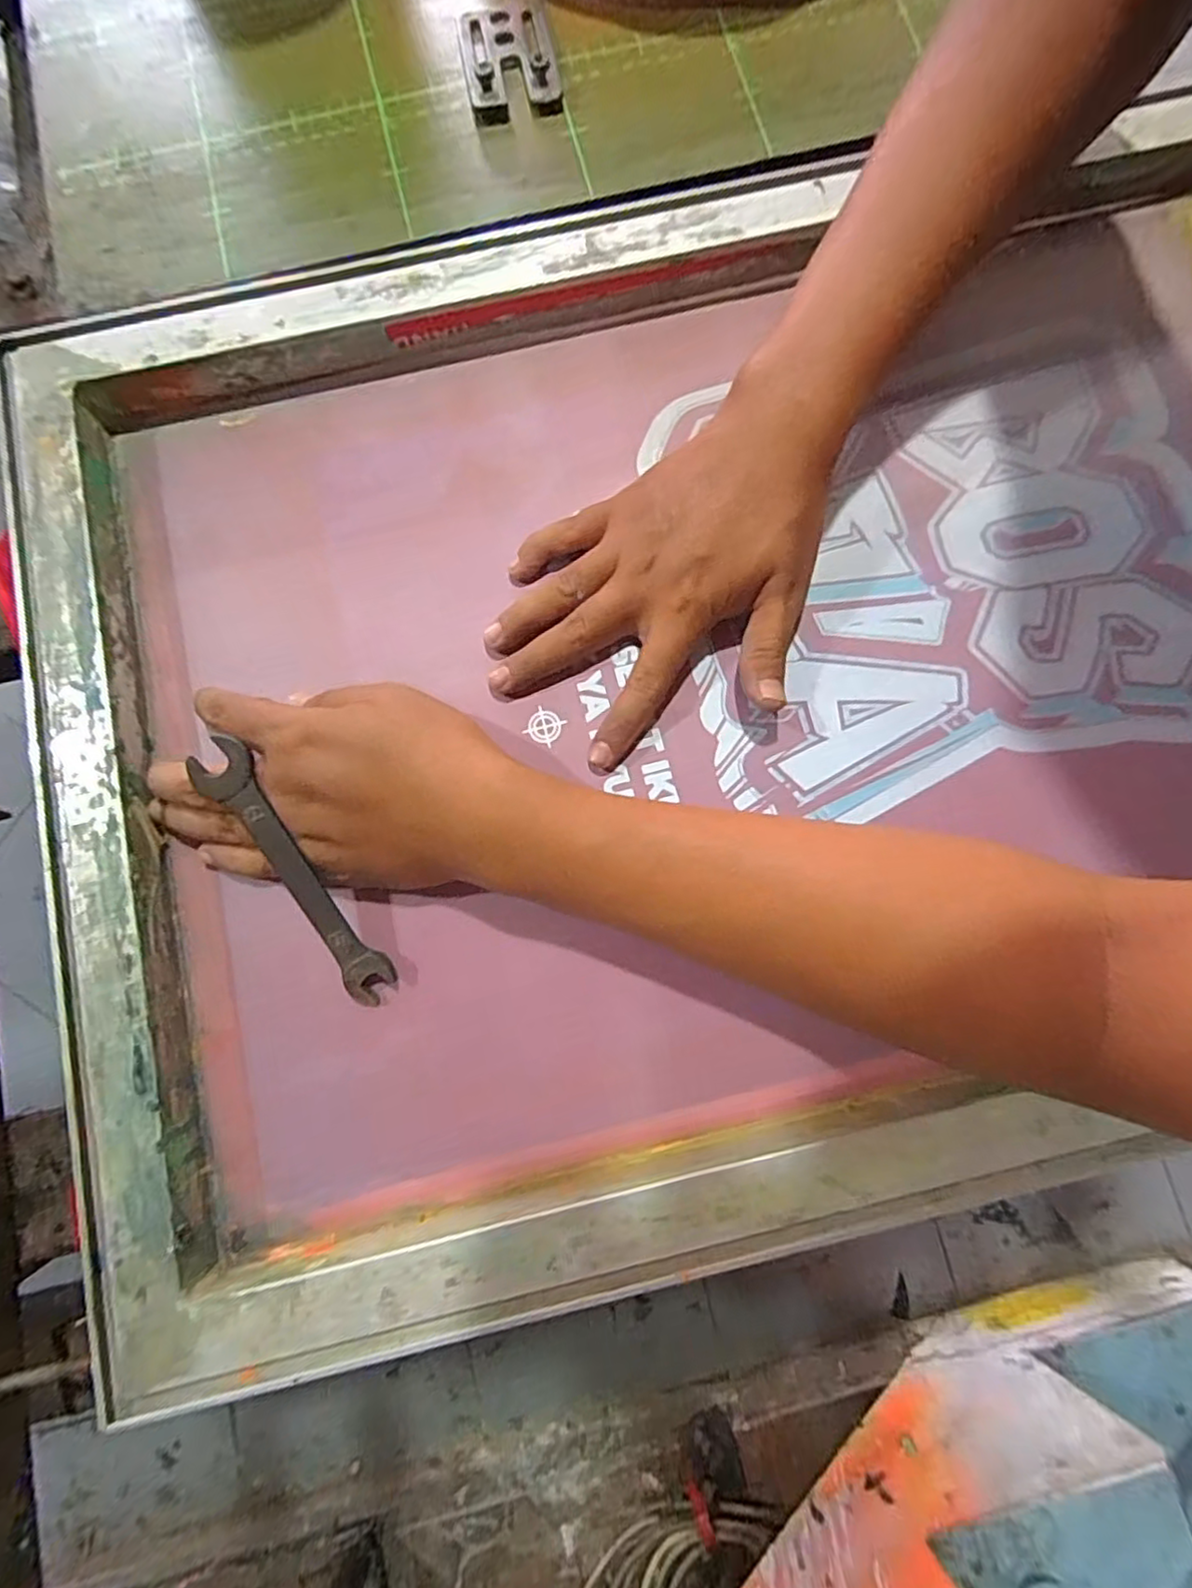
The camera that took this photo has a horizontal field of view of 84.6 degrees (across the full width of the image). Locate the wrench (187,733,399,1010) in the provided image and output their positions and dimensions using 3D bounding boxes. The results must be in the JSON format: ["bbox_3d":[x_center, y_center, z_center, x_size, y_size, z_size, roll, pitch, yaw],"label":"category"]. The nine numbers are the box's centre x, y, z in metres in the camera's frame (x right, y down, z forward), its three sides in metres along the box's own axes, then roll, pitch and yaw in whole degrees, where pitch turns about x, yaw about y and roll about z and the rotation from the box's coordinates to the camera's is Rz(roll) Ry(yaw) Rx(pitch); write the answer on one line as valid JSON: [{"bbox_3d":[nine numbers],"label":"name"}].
[{"bbox_3d":[-0.123,0.034,0.272,0.019,0.008,0.123,-31,100,-5],"label":"wrench"}]

